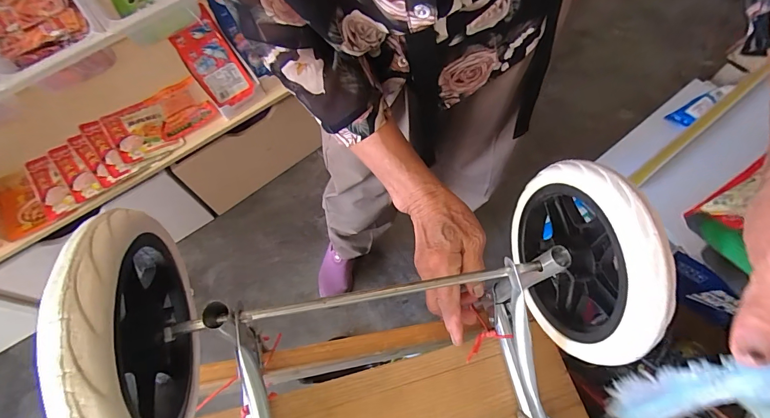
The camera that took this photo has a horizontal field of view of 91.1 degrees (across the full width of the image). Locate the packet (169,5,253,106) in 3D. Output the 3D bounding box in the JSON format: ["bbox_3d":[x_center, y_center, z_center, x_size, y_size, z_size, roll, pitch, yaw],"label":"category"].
[{"bbox_3d":[-0.443,-0.379,0.969,0.117,0.022,0.220,-35,109,-16],"label":"packet"}]

